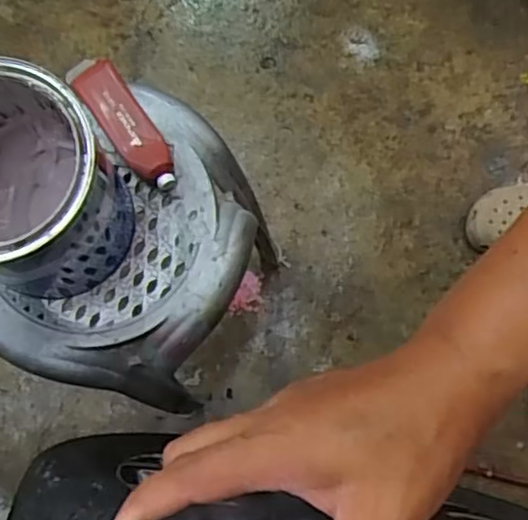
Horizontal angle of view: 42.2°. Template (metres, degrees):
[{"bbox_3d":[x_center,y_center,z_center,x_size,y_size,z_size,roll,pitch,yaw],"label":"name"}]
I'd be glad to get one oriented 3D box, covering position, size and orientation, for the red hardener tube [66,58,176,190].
[{"bbox_3d":[-0.149,-0.150,0.734,0.049,0.028,0.178,-37,81,-3],"label":"red hardener tube"}]

